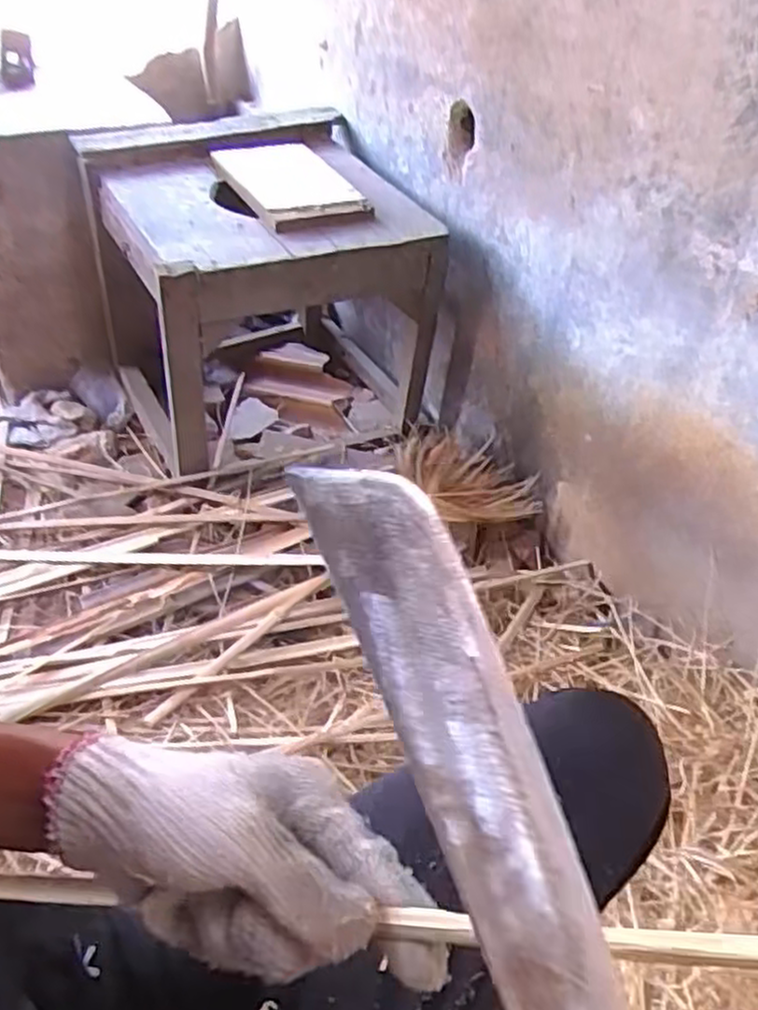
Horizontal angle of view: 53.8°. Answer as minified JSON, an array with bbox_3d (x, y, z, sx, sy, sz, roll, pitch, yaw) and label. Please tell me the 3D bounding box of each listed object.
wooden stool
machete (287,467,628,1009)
[{"bbox_3d":[-0.207,-0.368,1.315,0.469,0.419,0.542,-17,46,-21],"label":"wooden stool"},{"bbox_3d":[0.070,0.149,0.199,0.055,0.023,0.363,-19,79,-23],"label":"machete"}]

